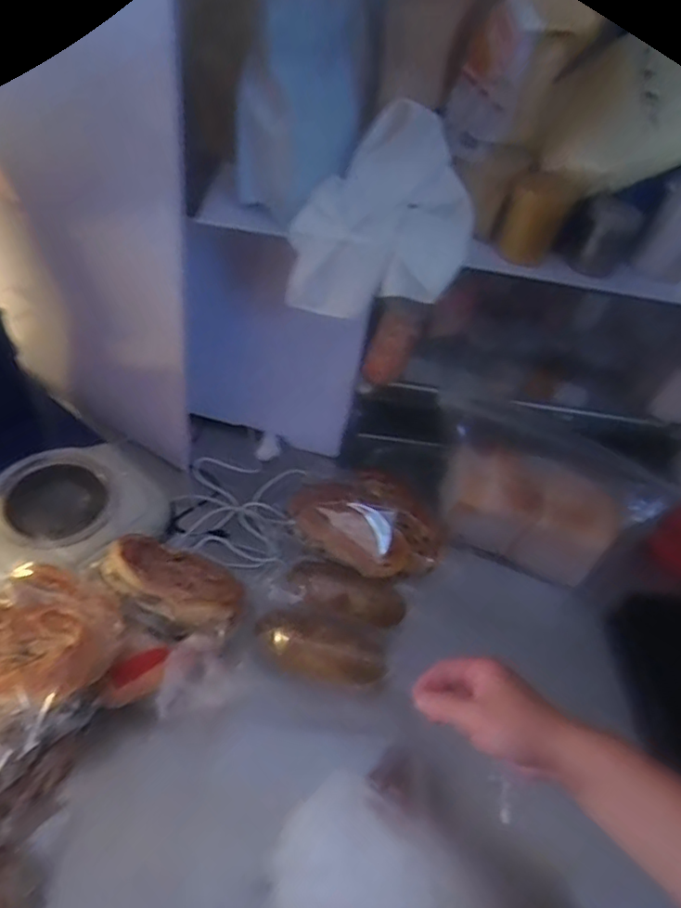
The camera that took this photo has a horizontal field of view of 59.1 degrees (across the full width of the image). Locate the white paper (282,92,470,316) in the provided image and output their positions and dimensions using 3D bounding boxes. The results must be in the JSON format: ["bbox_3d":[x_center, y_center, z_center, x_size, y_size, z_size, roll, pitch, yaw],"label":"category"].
[{"bbox_3d":[0.052,-0.241,0.643,0.159,0.053,0.229,40,89,-15],"label":"white paper"}]

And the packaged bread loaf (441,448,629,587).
[{"bbox_3d":[0.244,0.074,0.791,0.224,0.120,0.091,24,49,11],"label":"packaged bread loaf"}]

